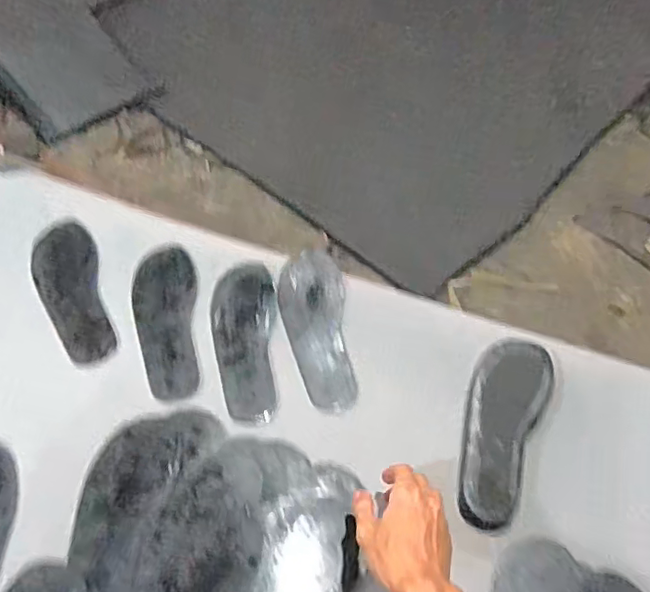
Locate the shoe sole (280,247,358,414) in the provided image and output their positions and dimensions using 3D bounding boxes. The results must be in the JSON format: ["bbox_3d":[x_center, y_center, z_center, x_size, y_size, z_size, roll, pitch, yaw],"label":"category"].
[{"bbox_3d":[-0.011,0.045,0.797,0.087,0.011,0.228,-6,68,-1],"label":"shoe sole"}]

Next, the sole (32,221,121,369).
[{"bbox_3d":[-0.345,-0.007,0.794,0.082,0.006,0.219,-16,67,-15],"label":"sole"}]

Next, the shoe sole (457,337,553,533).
[{"bbox_3d":[0.212,0.161,0.712,0.091,0.017,0.236,18,65,15],"label":"shoe sole"}]

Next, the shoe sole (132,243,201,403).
[{"bbox_3d":[-0.221,0.033,0.810,0.089,0.013,0.241,-6,60,-3],"label":"shoe sole"}]

